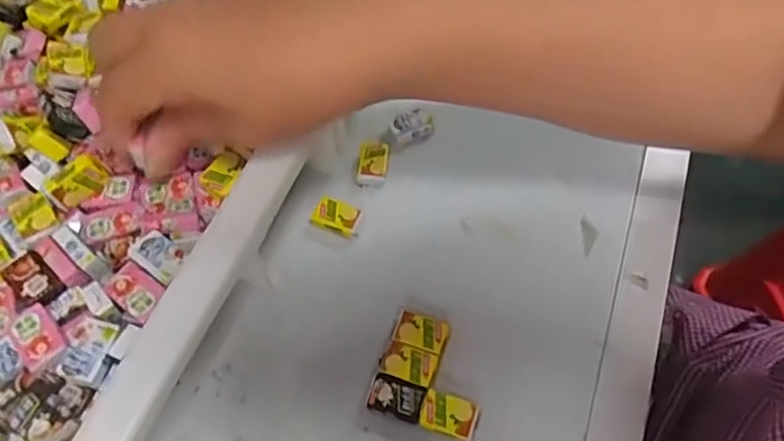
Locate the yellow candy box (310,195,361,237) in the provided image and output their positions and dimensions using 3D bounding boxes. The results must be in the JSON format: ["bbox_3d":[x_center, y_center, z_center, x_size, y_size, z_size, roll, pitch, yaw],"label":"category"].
[{"bbox_3d":[-0.030,-0.003,0.339,0.025,0.007,0.020,20,62,13],"label":"yellow candy box"}]

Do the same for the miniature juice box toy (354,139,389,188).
[{"bbox_3d":[-0.011,-0.033,0.355,0.017,0.008,0.027,7,60,6],"label":"miniature juice box toy"}]

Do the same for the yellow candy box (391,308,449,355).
[{"bbox_3d":[0.015,0.056,0.303,0.025,0.009,0.016,15,61,10],"label":"yellow candy box"}]

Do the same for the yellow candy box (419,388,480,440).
[{"bbox_3d":[0.026,0.091,0.285,0.025,0.011,0.018,15,61,10],"label":"yellow candy box"}]

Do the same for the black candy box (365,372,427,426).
[{"bbox_3d":[0.002,0.084,0.290,0.026,0.009,0.017,16,61,11],"label":"black candy box"}]

